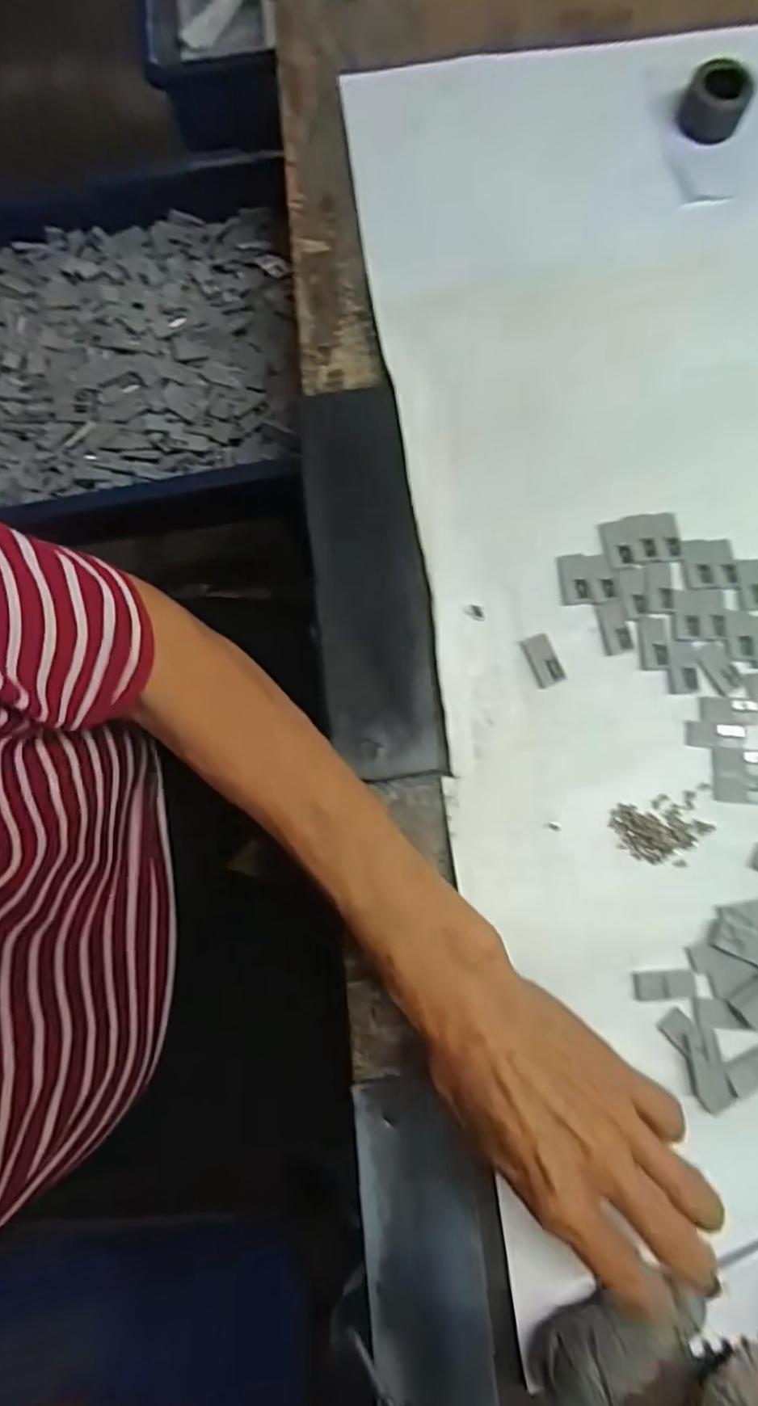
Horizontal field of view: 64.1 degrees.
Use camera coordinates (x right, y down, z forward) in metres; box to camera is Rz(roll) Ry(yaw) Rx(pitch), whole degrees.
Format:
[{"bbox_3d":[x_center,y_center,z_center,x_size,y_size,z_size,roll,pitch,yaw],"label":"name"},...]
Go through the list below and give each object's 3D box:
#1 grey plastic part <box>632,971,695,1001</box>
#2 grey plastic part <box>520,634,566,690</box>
[{"bbox_3d":[0.137,0.135,0.289,0.029,0.004,0.013,-2,79,0],"label":"grey plastic part"},{"bbox_3d":[0.087,-0.022,0.317,0.014,0.004,0.028,-23,80,-5],"label":"grey plastic part"}]

